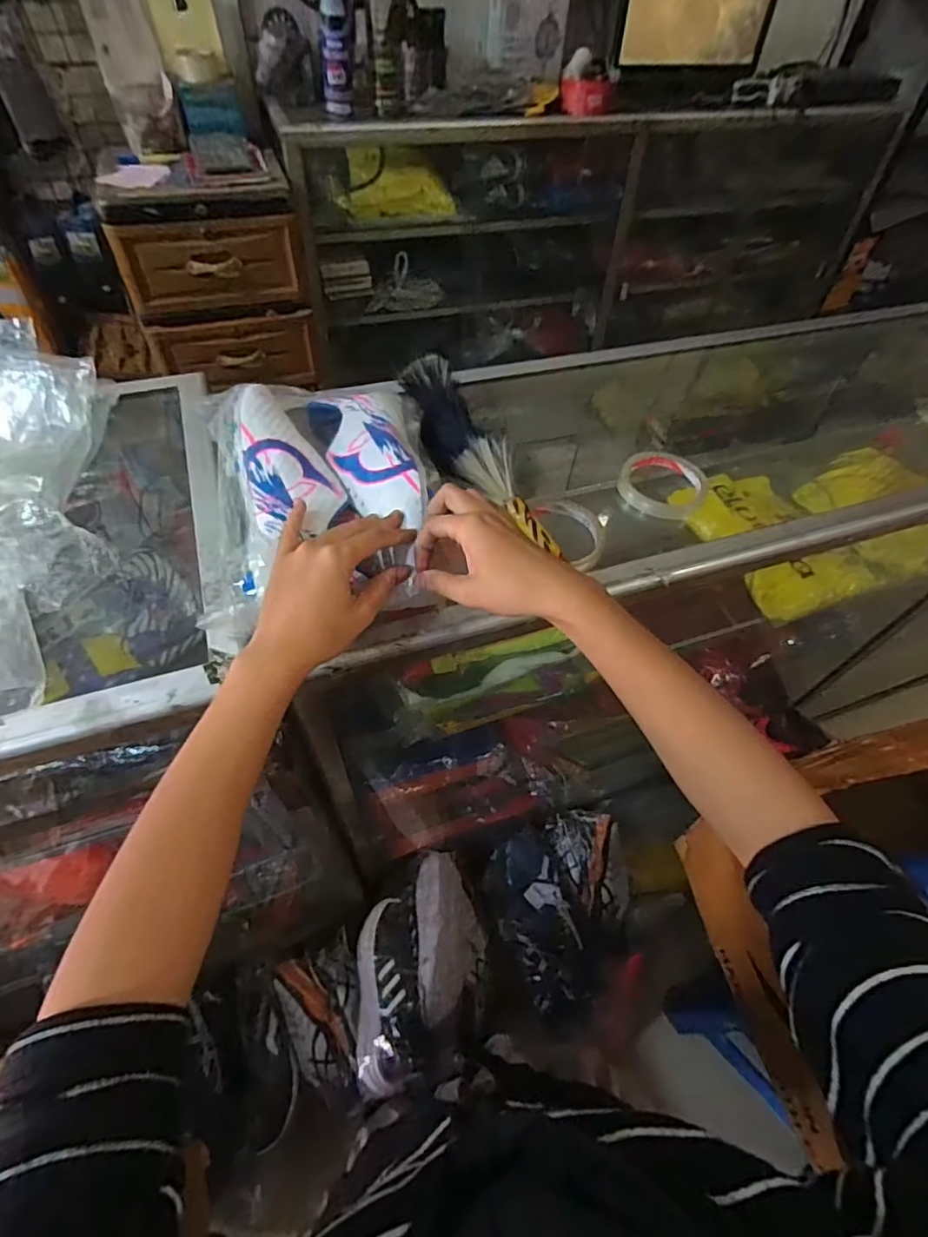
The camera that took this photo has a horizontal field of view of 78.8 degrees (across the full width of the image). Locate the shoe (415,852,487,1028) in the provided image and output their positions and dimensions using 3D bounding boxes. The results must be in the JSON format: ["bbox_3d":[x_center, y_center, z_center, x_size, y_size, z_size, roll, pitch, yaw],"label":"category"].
[{"bbox_3d":[-0.023,0.591,1.051,0.126,0.113,0.263,-2,54,-6],"label":"shoe"}]

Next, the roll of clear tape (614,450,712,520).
[{"bbox_3d":[0.218,-0.145,0.610,0.090,0.030,0.090,2,54,-3],"label":"roll of clear tape"}]

